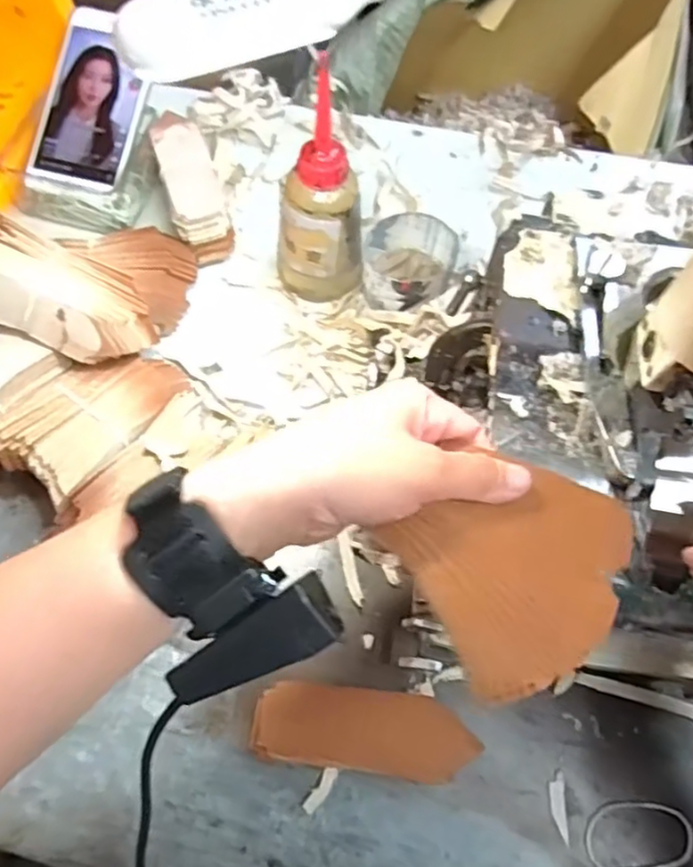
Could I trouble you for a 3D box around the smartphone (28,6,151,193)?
[{"bbox_3d":[-0.201,-0.262,0.531,0.077,0.013,0.140,16,89,5],"label":"smartphone"}]

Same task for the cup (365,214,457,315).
[{"bbox_3d":[0.046,-0.128,0.520,0.067,0.041,0.072,1,65,-2],"label":"cup"}]

